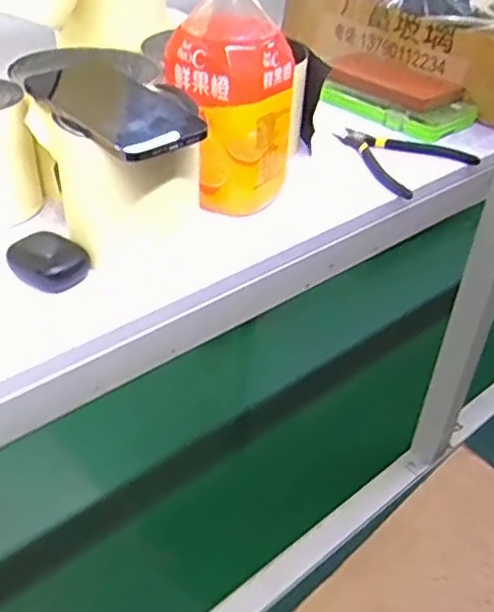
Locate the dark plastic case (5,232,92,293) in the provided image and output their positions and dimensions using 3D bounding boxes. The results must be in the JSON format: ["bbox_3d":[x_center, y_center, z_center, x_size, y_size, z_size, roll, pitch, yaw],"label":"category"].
[{"bbox_3d":[-0.152,-0.033,0.499,0.056,0.019,0.047,29,44,30],"label":"dark plastic case"}]

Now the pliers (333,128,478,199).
[{"bbox_3d":[0.159,-0.165,0.699,0.130,0.019,0.134,-26,46,-34],"label":"pliers"}]

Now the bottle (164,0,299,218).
[{"bbox_3d":[-0.016,-0.177,0.546,0.095,0.191,0.077,29,43,29],"label":"bottle"}]

